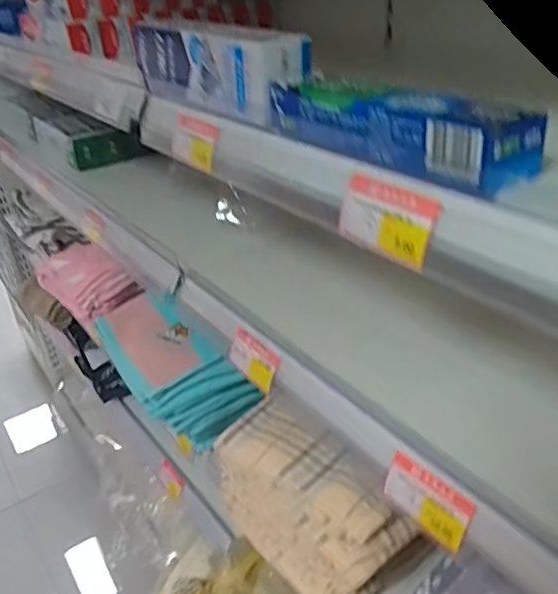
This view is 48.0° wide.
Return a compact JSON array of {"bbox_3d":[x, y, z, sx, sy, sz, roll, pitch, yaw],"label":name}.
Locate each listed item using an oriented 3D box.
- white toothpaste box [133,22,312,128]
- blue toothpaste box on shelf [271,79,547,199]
[{"bbox_3d":[-0.054,-0.195,0.518,0.047,0.063,0.233,-22,34,-27],"label":"white toothpaste box"},{"bbox_3d":[0.064,-0.103,0.372,0.042,0.036,0.186,-23,34,-28],"label":"blue toothpaste box on shelf"}]

